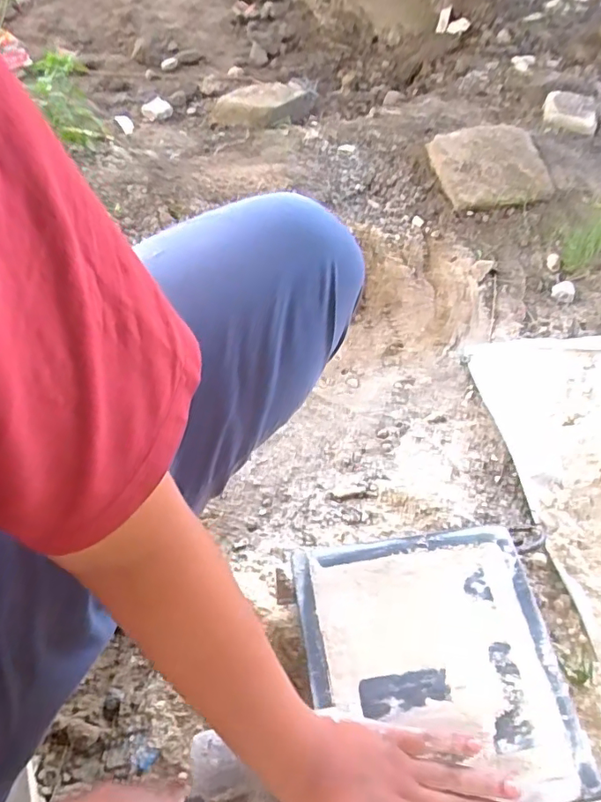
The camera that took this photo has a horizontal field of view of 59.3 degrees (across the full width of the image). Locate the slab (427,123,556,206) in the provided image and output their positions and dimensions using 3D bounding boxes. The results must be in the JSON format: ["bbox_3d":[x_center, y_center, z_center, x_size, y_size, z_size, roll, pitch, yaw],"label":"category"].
[{"bbox_3d":[0.368,-0.462,1.031,0.219,0.056,0.219,-3,60,-9],"label":"slab"}]

